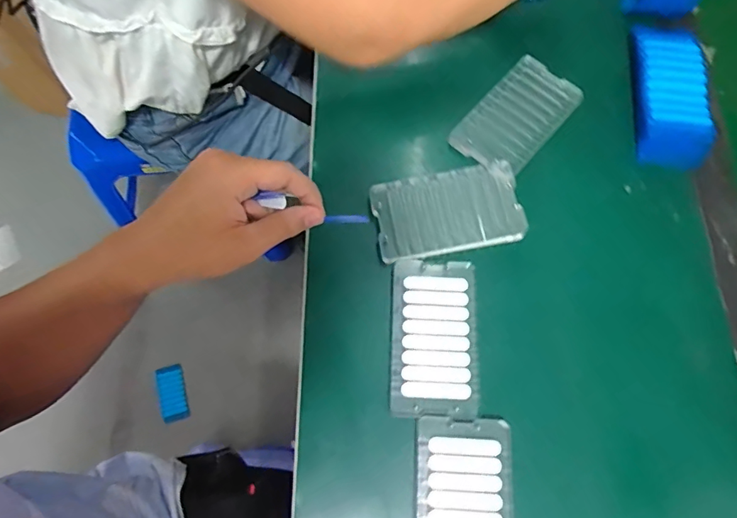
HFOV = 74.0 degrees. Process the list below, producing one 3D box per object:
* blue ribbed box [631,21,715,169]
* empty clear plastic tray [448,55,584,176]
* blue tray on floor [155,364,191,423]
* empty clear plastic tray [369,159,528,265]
[{"bbox_3d":[0.276,-0.151,0.453,0.064,0.027,0.138,9,71,1],"label":"blue ribbed box"},{"bbox_3d":[0.137,-0.131,0.452,0.069,0.018,0.123,41,75,12],"label":"empty clear plastic tray"},{"bbox_3d":[-0.435,0.298,1.084,0.058,0.027,0.116,-13,72,-6],"label":"blue tray on floor"},{"bbox_3d":[0.067,-0.040,0.412,0.121,0.011,0.069,-11,71,-5],"label":"empty clear plastic tray"}]

